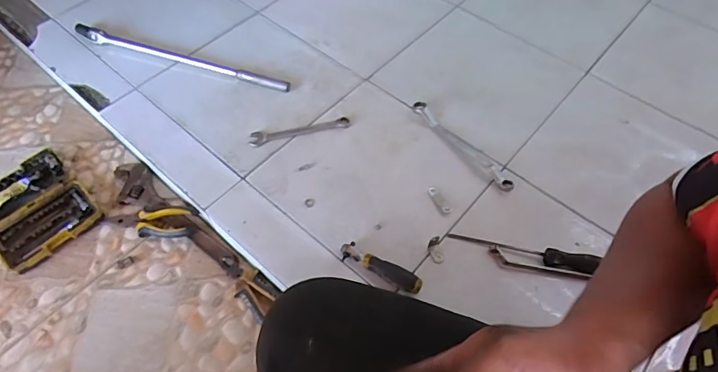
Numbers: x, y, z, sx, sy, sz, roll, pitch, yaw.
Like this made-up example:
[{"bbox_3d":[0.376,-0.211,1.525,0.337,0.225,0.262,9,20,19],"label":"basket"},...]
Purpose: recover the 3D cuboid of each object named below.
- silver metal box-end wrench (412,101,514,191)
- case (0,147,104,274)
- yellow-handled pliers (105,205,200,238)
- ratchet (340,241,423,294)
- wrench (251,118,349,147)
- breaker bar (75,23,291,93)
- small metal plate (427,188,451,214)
[{"bbox_3d":[0.178,-0.078,0.783,0.034,0.014,0.232,-31,63,-19],"label":"silver metal box-end wrench"},{"bbox_3d":[-0.543,0.037,0.766,0.189,0.030,0.148,40,65,21],"label":"case"},{"bbox_3d":[-0.345,0.058,0.755,0.150,0.026,0.055,2,58,0],"label":"yellow-handled pliers"},{"bbox_3d":[0.031,0.115,0.645,0.123,0.028,0.027,28,62,16],"label":"ratchet"},{"bbox_3d":[-0.101,-0.096,0.798,0.177,0.011,0.029,-11,59,-8],"label":"wrench"},{"bbox_3d":[-0.347,-0.247,0.877,0.459,0.020,0.024,16,59,9],"label":"breaker bar"},{"bbox_3d":[0.127,0.022,0.720,0.016,0.004,0.052,-23,61,-15],"label":"small metal plate"}]

